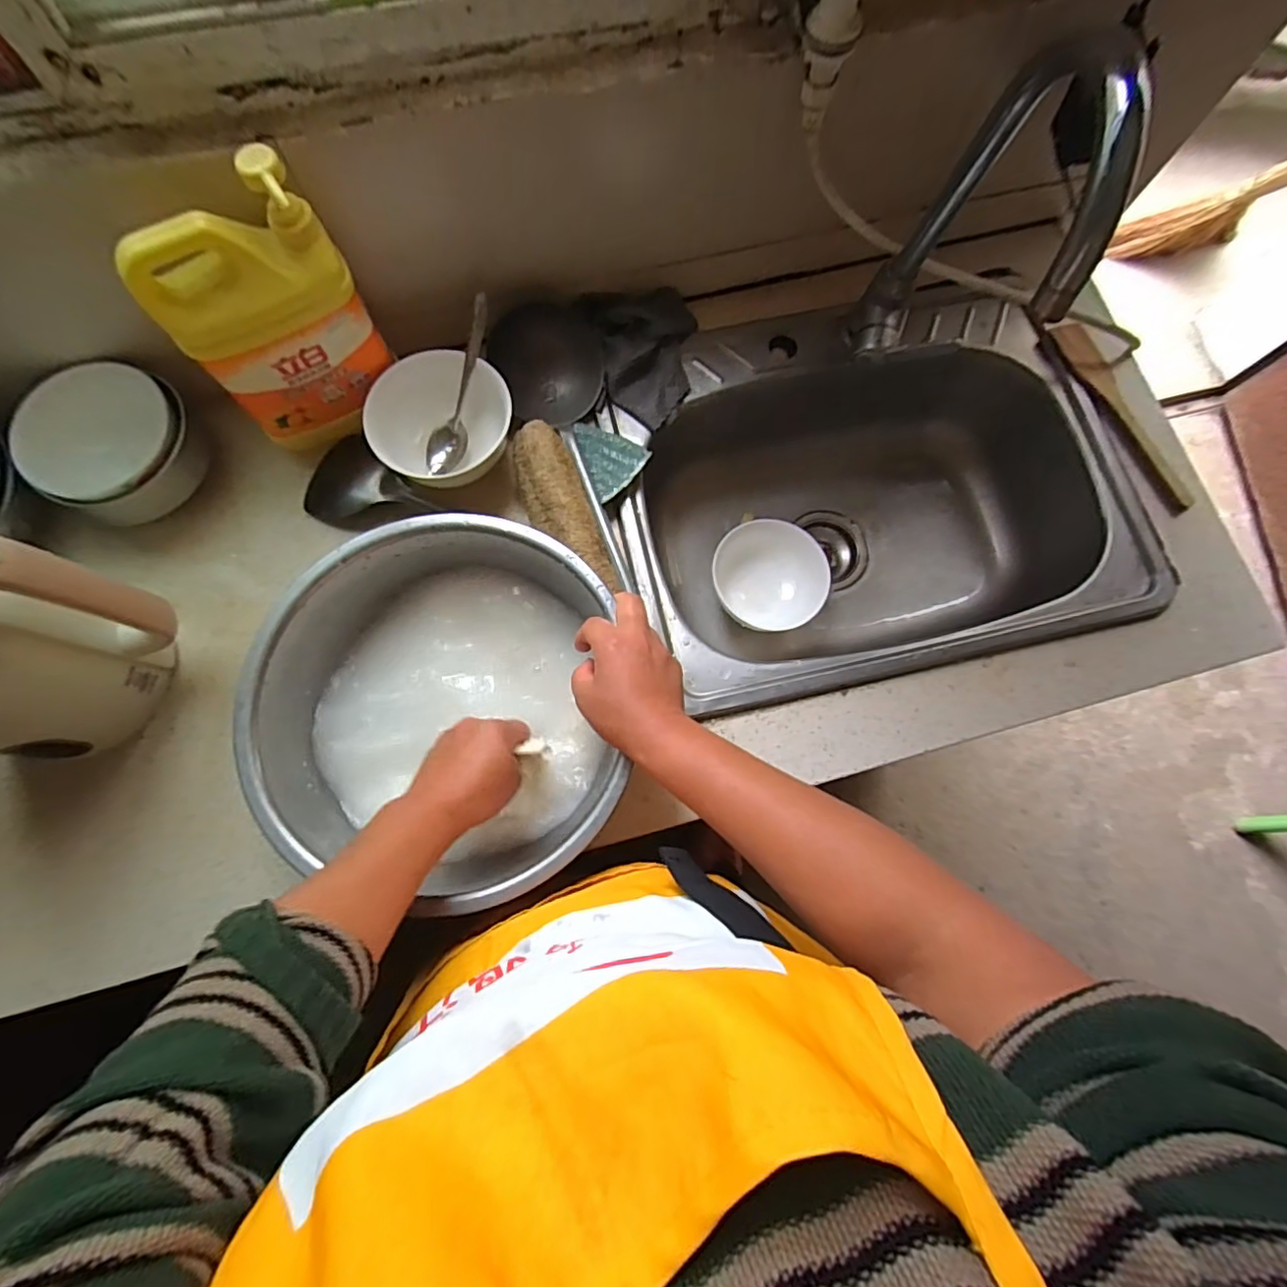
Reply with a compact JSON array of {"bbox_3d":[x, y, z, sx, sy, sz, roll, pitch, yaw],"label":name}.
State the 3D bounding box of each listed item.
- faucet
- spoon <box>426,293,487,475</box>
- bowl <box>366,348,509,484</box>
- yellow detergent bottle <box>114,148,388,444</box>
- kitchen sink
[{"bbox_3d":[0.247,-0.290,0.489,0.063,0.335,0.206,9,77,1],"label":"faucet"},{"bbox_3d":[-0.181,-0.249,0.584,0.035,0.020,0.168,19,105,3],"label":"spoon"},{"bbox_3d":[-0.196,-0.225,0.588,0.140,0.069,0.125,-20,79,-6],"label":"bowl"},{"bbox_3d":[-0.313,-0.281,0.513,0.144,0.217,0.078,-29,68,-5],"label":"yellow detergent bottle"},{"bbox_3d":[0.243,-0.155,0.703,0.522,0.184,0.402,-12,78,-4],"label":"kitchen sink"}]

